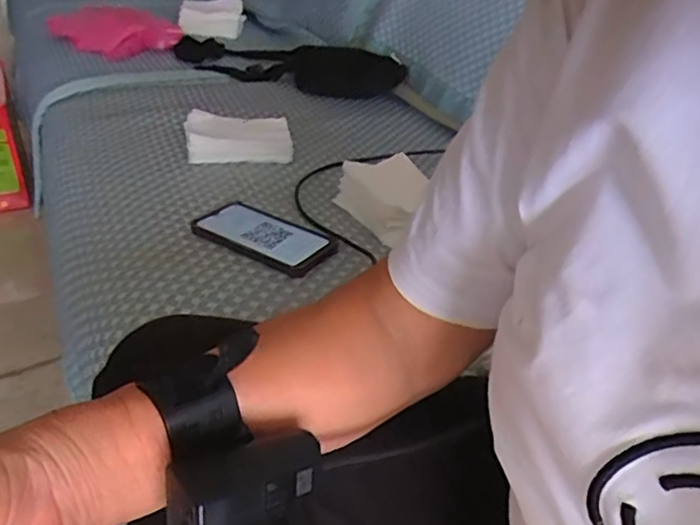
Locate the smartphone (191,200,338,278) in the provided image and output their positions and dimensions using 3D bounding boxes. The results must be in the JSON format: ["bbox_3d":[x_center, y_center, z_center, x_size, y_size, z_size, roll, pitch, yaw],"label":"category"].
[{"bbox_3d":[-0.093,-0.031,0.681,0.159,0.017,0.087,22,37,26],"label":"smartphone"}]

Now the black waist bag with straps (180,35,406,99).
[{"bbox_3d":[-0.137,-0.408,1.203,0.534,0.084,0.146,21,37,24],"label":"black waist bag with straps"}]

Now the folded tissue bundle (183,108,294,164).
[{"bbox_3d":[-0.165,-0.189,0.894,0.150,0.041,0.113,-6,34,-14],"label":"folded tissue bundle"}]

